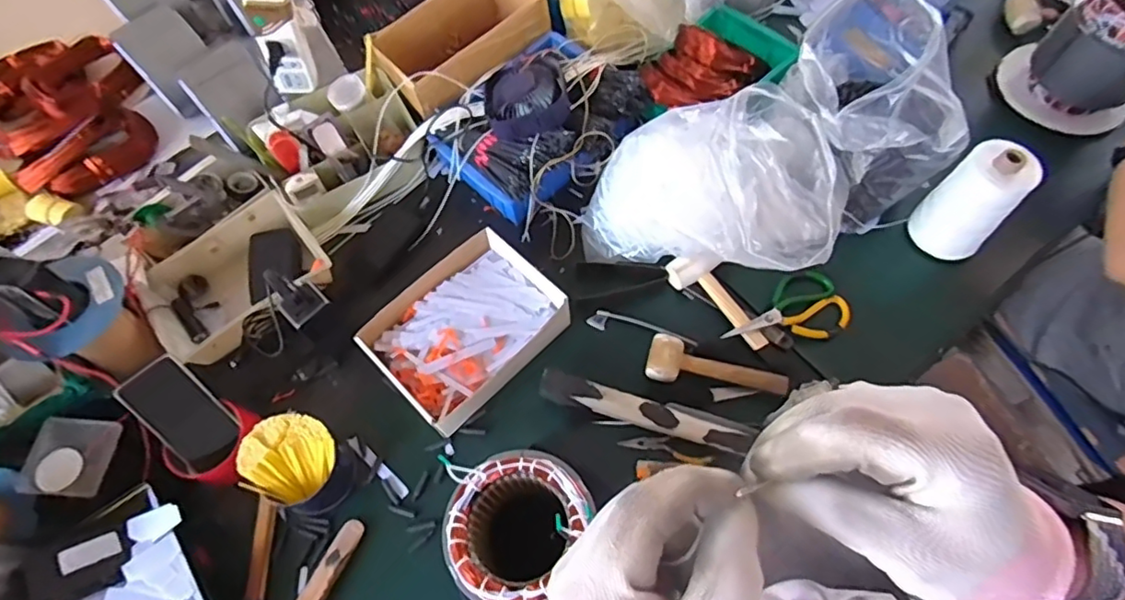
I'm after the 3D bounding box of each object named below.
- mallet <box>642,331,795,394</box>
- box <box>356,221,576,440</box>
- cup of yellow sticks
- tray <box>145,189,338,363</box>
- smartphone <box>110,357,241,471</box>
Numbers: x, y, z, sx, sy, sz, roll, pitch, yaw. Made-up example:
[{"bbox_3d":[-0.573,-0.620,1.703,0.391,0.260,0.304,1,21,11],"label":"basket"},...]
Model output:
[{"bbox_3d":[0.205,0.099,0.791,0.182,0.044,0.063,17,67,10],"label":"mallet"},{"bbox_3d":[-0.135,0.031,0.826,0.201,0.059,0.249,41,73,19],"label":"box"},{"bbox_3d":[-0.325,0.205,0.733,0.102,0.101,0.103,-1,65,2],"label":"cup of yellow sticks"},{"bbox_3d":[-0.479,-0.024,0.884,0.246,0.061,0.199,-37,69,-14],"label":"tray"},{"bbox_3d":[-0.481,0.146,0.751,0.077,0.009,0.145,-43,107,-21],"label":"smartphone"}]

